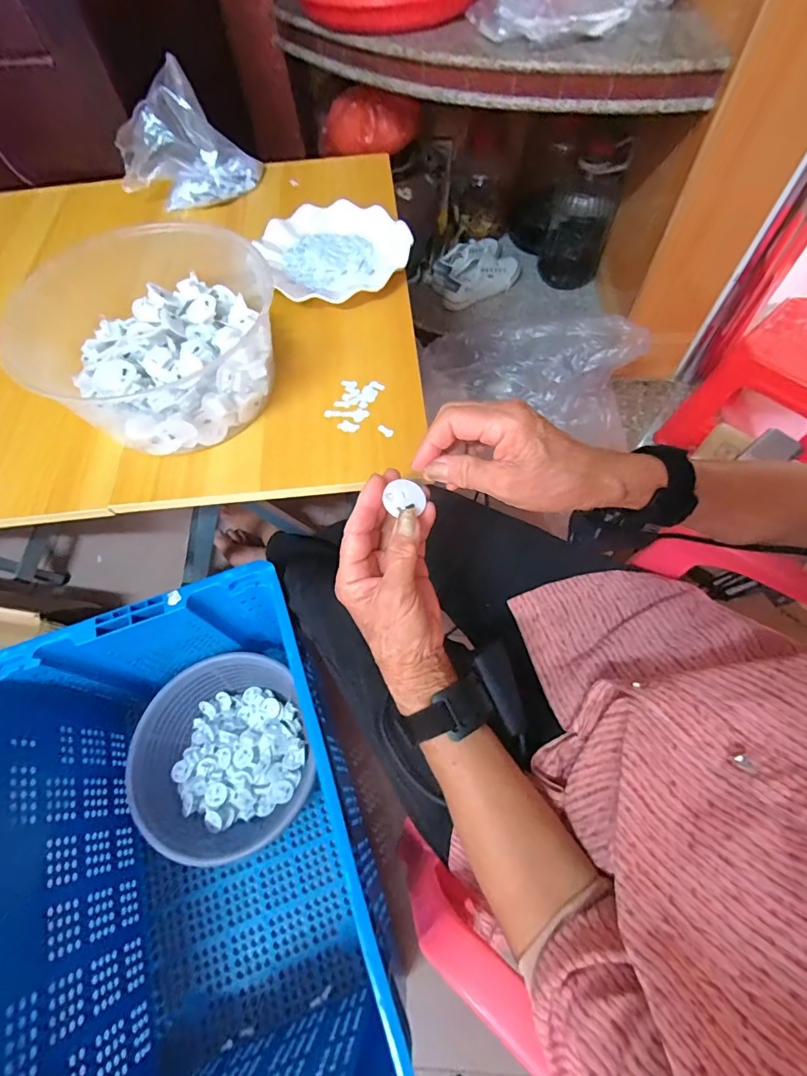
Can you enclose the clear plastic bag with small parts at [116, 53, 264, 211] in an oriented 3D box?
[{"bbox_3d":[-0.301,-0.528,0.628,0.150,0.105,0.111,20,65,13],"label":"clear plastic bag with small parts"}]

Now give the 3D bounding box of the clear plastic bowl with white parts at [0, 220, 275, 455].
[{"bbox_3d":[-0.244,-0.218,0.464,0.253,0.087,0.244,-1,62,2],"label":"clear plastic bowl with white parts"}]

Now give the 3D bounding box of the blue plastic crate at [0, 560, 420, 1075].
[{"bbox_3d":[-0.260,0.400,0.632,0.392,0.321,0.571,-20,63,-7],"label":"blue plastic crate"}]

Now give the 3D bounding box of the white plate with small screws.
[{"bbox_3d":[-0.081,-0.352,0.570,0.168,0.023,0.172,-1,62,2],"label":"white plate with small screws"}]

